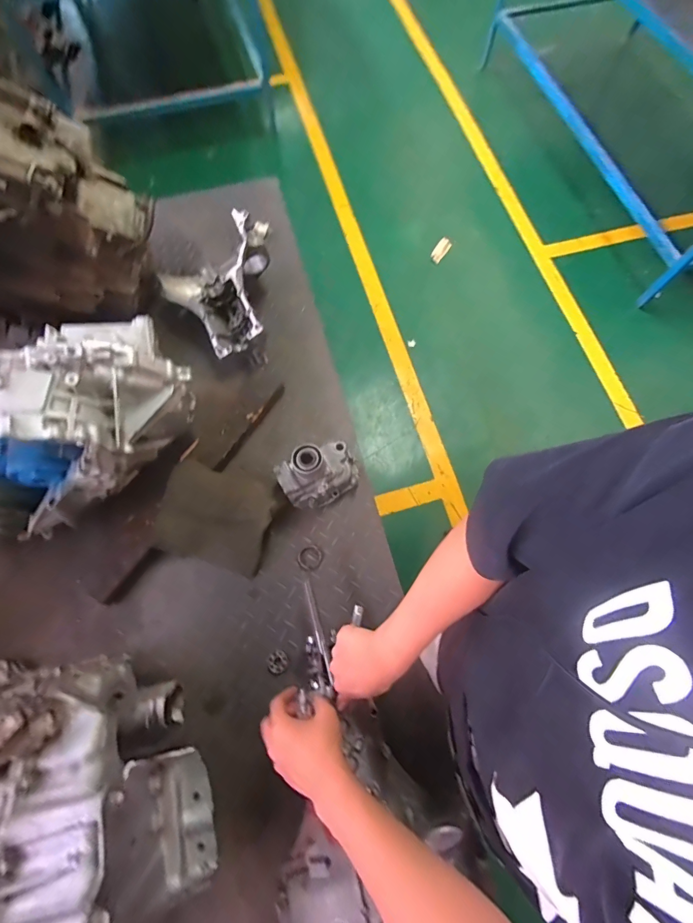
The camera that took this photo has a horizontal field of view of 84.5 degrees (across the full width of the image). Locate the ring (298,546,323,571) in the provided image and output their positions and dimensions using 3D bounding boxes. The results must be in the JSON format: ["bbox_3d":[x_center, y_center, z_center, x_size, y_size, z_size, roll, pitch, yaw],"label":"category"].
[{"bbox_3d":[-0.078,0.212,0.835,0.050,0.008,0.053,0,72,0],"label":"ring"}]

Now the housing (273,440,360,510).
[{"bbox_3d":[-0.056,0.026,0.821,0.172,0.122,0.107,-27,76,-10],"label":"housing"}]

